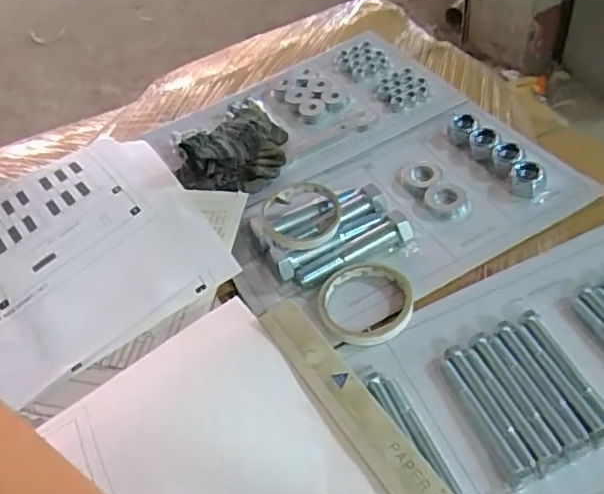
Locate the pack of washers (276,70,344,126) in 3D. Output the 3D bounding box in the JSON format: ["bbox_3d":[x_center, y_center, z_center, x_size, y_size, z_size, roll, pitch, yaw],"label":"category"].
[{"bbox_3d":[0.011,-0.203,0.776,0.066,0.028,0.095,-28,50,-19],"label":"pack of washers"}]

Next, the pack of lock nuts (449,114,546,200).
[{"bbox_3d":[0.218,-0.106,0.650,0.030,0.028,0.148,-25,51,-11],"label":"pack of lock nuts"}]

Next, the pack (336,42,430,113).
[{"bbox_3d":[0.107,-0.237,0.786,0.067,0.010,0.159,-41,62,-13],"label":"pack"}]

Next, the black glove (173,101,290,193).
[{"bbox_3d":[-0.080,-0.116,0.675,0.144,0.065,0.100,-28,47,-10],"label":"black glove"}]

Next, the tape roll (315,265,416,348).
[{"bbox_3d":[0.059,0.050,0.540,0.087,0.015,0.088,-5,50,6],"label":"tape roll"}]

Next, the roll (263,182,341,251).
[{"bbox_3d":[0.001,-0.031,0.596,0.084,0.032,0.073,-11,49,1],"label":"roll"}]

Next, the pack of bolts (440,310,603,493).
[{"bbox_3d":[0.180,0.117,0.461,0.095,0.020,0.116,-20,50,-7],"label":"pack of bolts"}]

